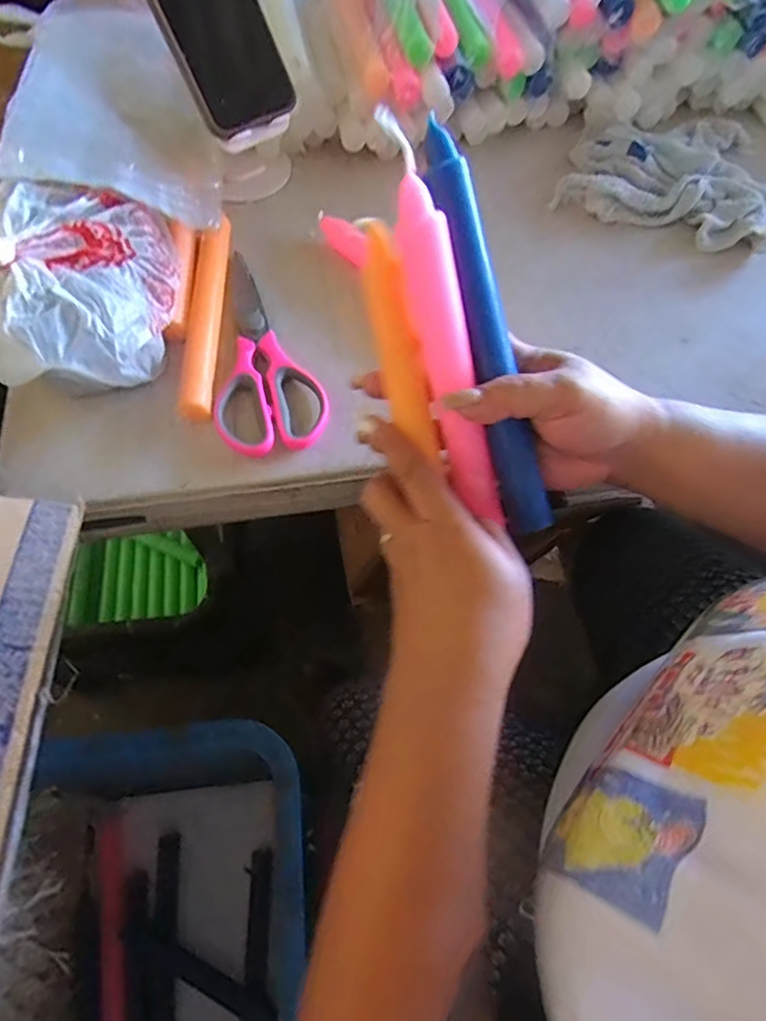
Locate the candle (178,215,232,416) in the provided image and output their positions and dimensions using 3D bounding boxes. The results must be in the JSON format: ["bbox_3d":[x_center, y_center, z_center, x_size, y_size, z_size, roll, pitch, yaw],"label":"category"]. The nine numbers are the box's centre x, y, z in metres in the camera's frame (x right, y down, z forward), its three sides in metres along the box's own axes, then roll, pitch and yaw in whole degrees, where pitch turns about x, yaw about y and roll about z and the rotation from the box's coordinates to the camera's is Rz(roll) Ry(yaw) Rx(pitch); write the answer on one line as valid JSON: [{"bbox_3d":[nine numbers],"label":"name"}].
[{"bbox_3d":[-0.133,-0.147,0.415,0.027,0.024,0.172,0,63,-2],"label":"candle"}]

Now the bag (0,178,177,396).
[{"bbox_3d":[-0.204,-0.149,0.385,0.110,0.072,0.153,-12,64,-8],"label":"bag"}]

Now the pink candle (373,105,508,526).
[{"bbox_3d":[0.031,-0.085,0.281,0.021,0.192,0.017,-22,24,-12],"label":"pink candle"}]

